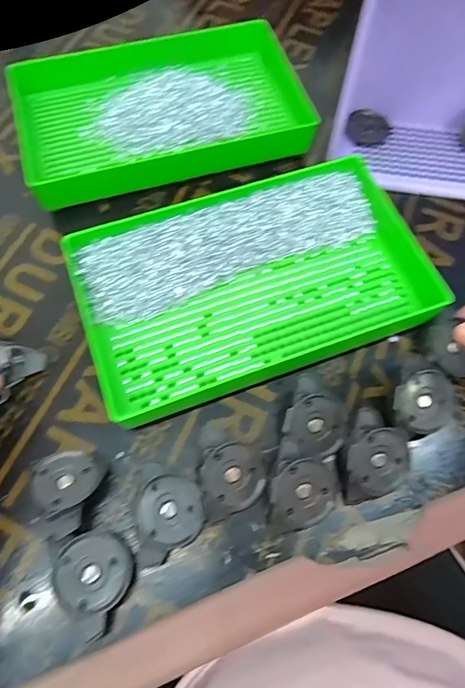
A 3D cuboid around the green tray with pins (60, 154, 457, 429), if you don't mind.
[{"bbox_3d":[0.012,-0.049,0.328,0.240,0.038,0.150,-20,69,-9],"label":"green tray with pins"}]

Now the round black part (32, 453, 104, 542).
[{"bbox_3d":[-0.100,0.091,0.272,0.038,0.032,0.048,-20,69,-10],"label":"round black part"}]

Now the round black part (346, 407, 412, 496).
[{"bbox_3d":[0.094,0.070,0.285,0.043,0.028,0.051,-19,69,-9],"label":"round black part"}]

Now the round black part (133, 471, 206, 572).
[{"bbox_3d":[-0.038,0.106,0.267,0.042,0.008,0.047,-6,71,-29],"label":"round black part"}]

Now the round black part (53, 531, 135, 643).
[{"bbox_3d":[-0.081,0.134,0.251,0.046,0.010,0.045,42,50,7],"label":"round black part"}]

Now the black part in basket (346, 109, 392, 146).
[{"bbox_3d":[0.128,-0.202,0.409,0.041,0.009,0.041,25,73,-2],"label":"black part in basket"}]

